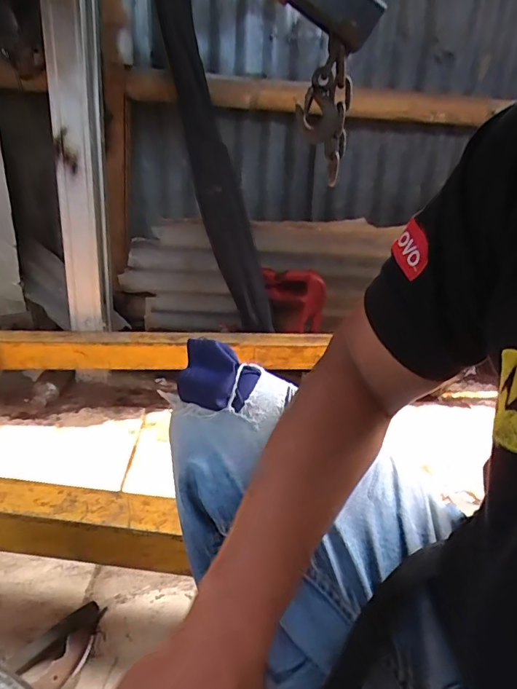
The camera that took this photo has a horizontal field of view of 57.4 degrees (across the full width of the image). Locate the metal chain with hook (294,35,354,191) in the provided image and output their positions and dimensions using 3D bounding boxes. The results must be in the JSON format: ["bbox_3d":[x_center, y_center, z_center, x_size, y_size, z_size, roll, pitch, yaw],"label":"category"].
[{"bbox_3d":[0.101,-0.361,0.733,0.075,0.185,0.048,11,24,14],"label":"metal chain with hook"}]

